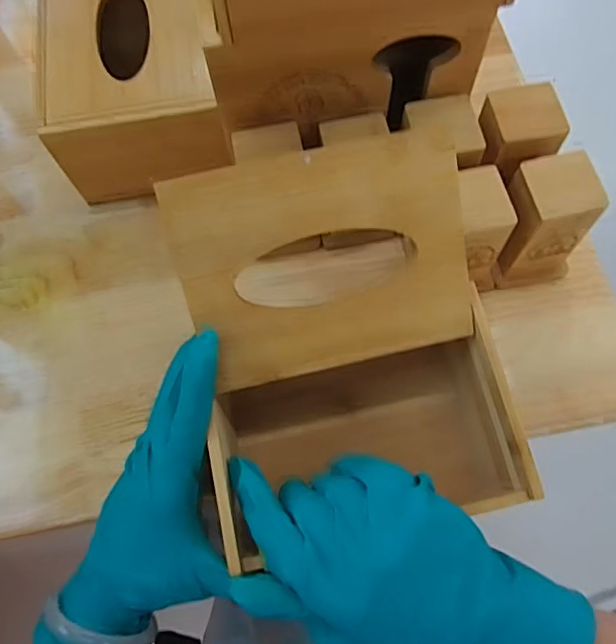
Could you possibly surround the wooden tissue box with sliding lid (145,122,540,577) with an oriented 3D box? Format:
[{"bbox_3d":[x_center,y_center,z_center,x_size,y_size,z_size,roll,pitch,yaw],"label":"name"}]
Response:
[{"bbox_3d":[0.021,0.025,0.311,0.155,0.149,0.177,-12,71,-2],"label":"wooden tissue box with sliding lid"}]

